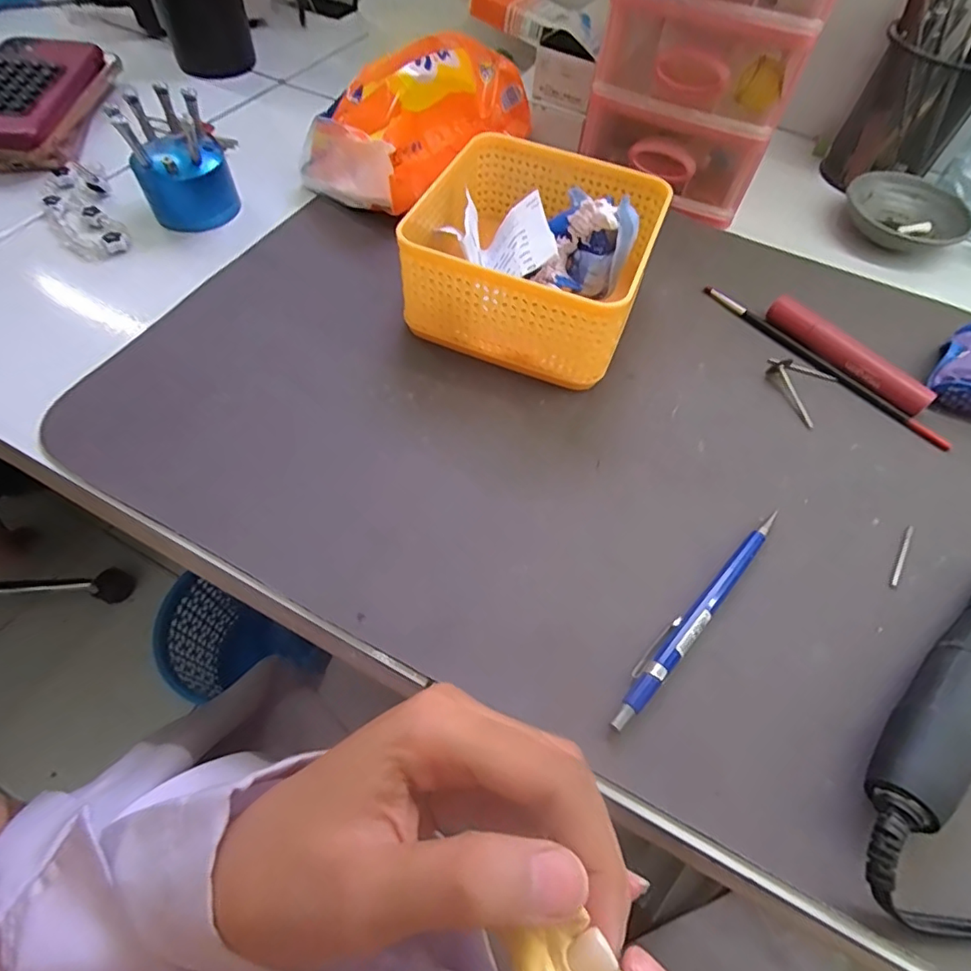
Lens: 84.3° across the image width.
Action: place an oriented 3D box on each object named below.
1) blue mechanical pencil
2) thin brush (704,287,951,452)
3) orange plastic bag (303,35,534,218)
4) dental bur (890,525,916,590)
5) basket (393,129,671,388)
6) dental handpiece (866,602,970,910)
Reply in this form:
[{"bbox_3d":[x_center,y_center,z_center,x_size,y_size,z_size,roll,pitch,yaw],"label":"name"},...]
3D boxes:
[{"bbox_3d":[0.099,0.057,0.245,0.131,0.010,0.013,-38,67,-24],"label":"blue mechanical pencil"},{"bbox_3d":[0.210,-0.079,0.339,0.009,0.004,0.169,-35,66,-23],"label":"thin brush"},{"bbox_3d":[-0.047,-0.280,0.400,0.095,0.063,0.171,32,62,15],"label":"orange plastic bag"},{"bbox_3d":[0.210,0.035,0.269,0.004,0.004,0.040,32,61,16],"label":"dental bur"},{"bbox_3d":[0.030,-0.140,0.328,0.131,0.065,0.132,20,60,8],"label":"basket"},{"bbox_3d":[0.197,0.080,0.222,0.024,0.028,0.184,41,64,21],"label":"dental handpiece"}]

